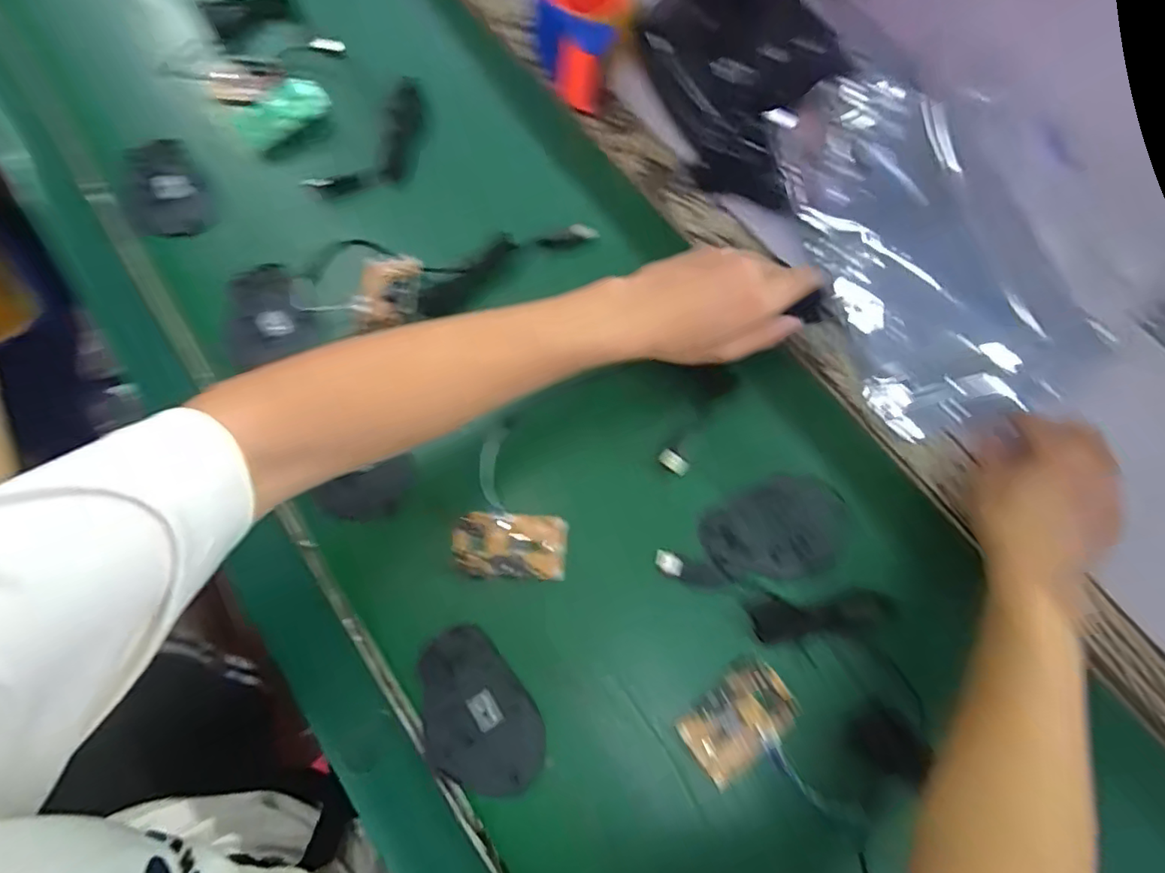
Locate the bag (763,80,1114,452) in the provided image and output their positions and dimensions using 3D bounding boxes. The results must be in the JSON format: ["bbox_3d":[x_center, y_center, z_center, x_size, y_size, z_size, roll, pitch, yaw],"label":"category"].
[{"bbox_3d":[0.298,-0.165,0.467,0.183,0.098,0.299,-17,73,-6],"label":"bag"}]

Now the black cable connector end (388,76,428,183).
[{"bbox_3d":[-0.170,-0.297,0.545,0.032,0.021,0.096,-2,74,0],"label":"black cable connector end"}]

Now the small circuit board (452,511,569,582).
[{"bbox_3d":[-0.054,0.082,0.421,0.083,0.010,0.048,2,74,1],"label":"small circuit board"}]

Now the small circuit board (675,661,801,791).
[{"bbox_3d":[0.109,0.195,0.387,0.078,0.008,0.050,-33,76,-8],"label":"small circuit board"}]

